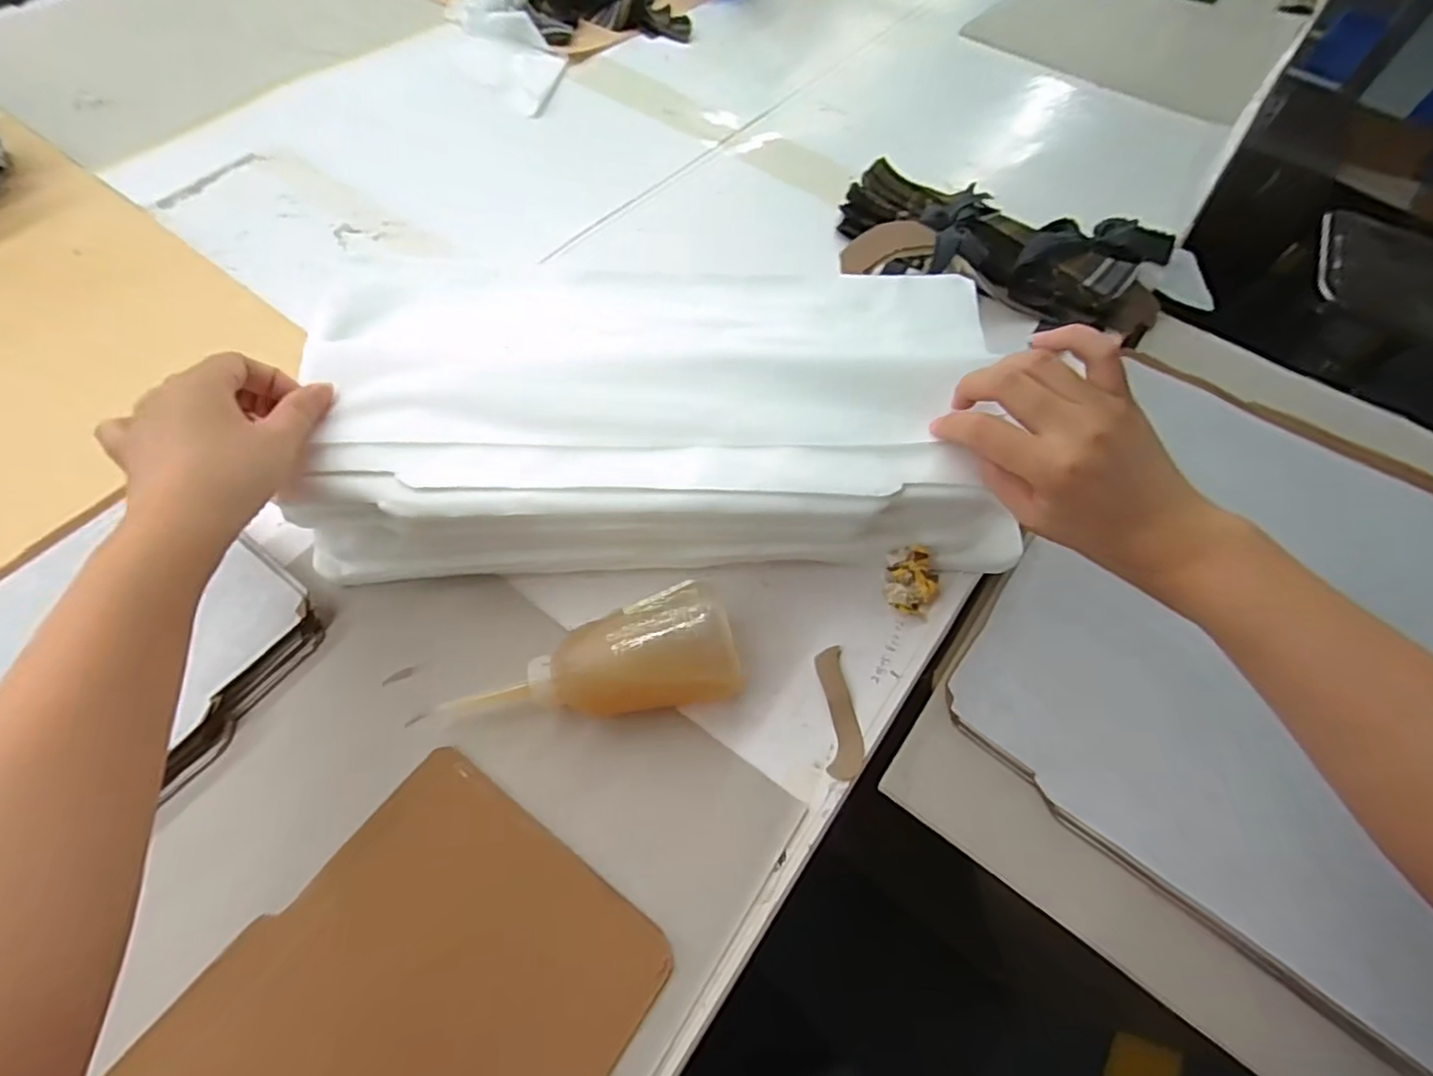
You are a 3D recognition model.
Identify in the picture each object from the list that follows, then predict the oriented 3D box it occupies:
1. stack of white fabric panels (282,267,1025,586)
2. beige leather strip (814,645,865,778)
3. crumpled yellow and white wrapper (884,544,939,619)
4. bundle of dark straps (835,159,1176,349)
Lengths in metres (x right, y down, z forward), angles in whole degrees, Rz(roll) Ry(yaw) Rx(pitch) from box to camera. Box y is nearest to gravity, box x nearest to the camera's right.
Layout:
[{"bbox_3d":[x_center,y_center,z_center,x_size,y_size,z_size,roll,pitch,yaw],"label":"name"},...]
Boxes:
[{"bbox_3d":[-0.038,-0.079,0.413,0.440,0.085,0.199,0,63,-2],"label":"stack of white fabric panels"},{"bbox_3d":[0.076,0.106,0.384,0.022,0.004,0.079,-1,61,-3],"label":"beige leather strip"},{"bbox_3d":[0.129,0.028,0.411,0.033,0.033,0.035,2,61,-2],"label":"crumpled yellow and white wrapper"},{"bbox_3d":[0.251,-0.259,0.563,0.303,0.057,0.142,27,63,11],"label":"bundle of dark straps"}]

